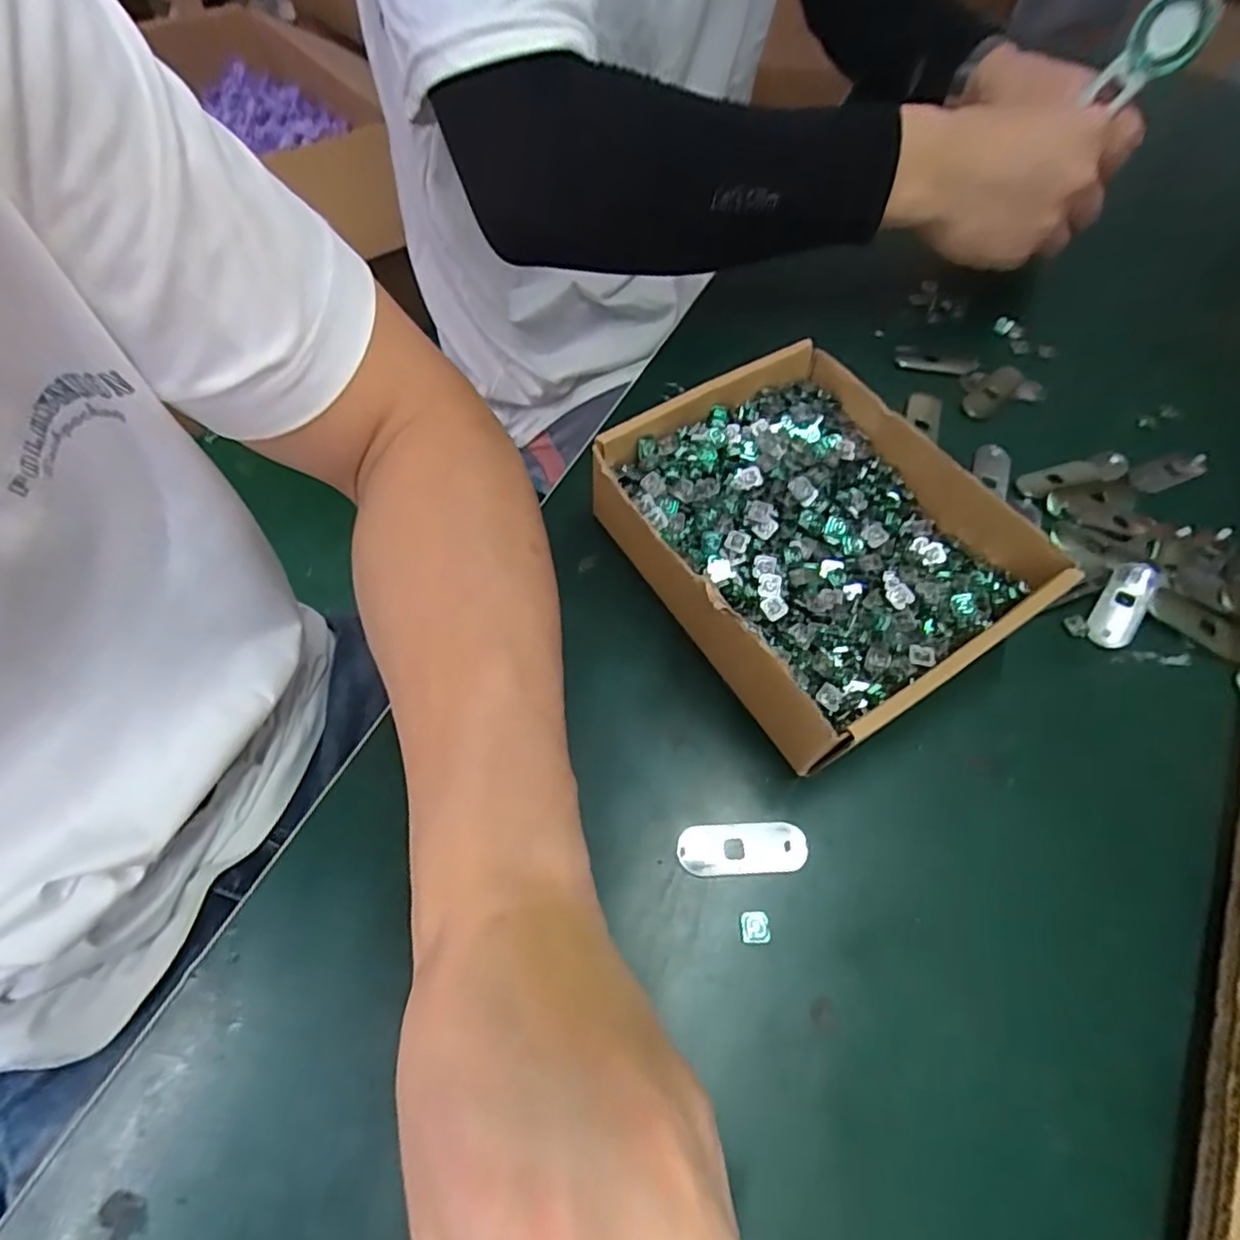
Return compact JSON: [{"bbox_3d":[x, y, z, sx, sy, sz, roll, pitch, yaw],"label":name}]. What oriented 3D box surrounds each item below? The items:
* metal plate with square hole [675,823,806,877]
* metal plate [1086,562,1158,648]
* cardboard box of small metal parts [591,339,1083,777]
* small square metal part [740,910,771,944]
[{"bbox_3d":[0.048,0.088,0.246,0.049,0.004,0.018,-1,60,-3],"label":"metal plate with square hole"},{"bbox_3d":[0.241,-0.009,0.305,0.020,0.006,0.052,33,64,16],"label":"metal plate"},{"bbox_3d":[0.084,-0.037,0.288,0.152,0.054,0.168,-31,66,-18],"label":"cardboard box of small metal parts"},{"bbox_3d":[0.050,0.112,0.232,0.010,0.004,0.011,0,60,-2],"label":"small square metal part"}]

